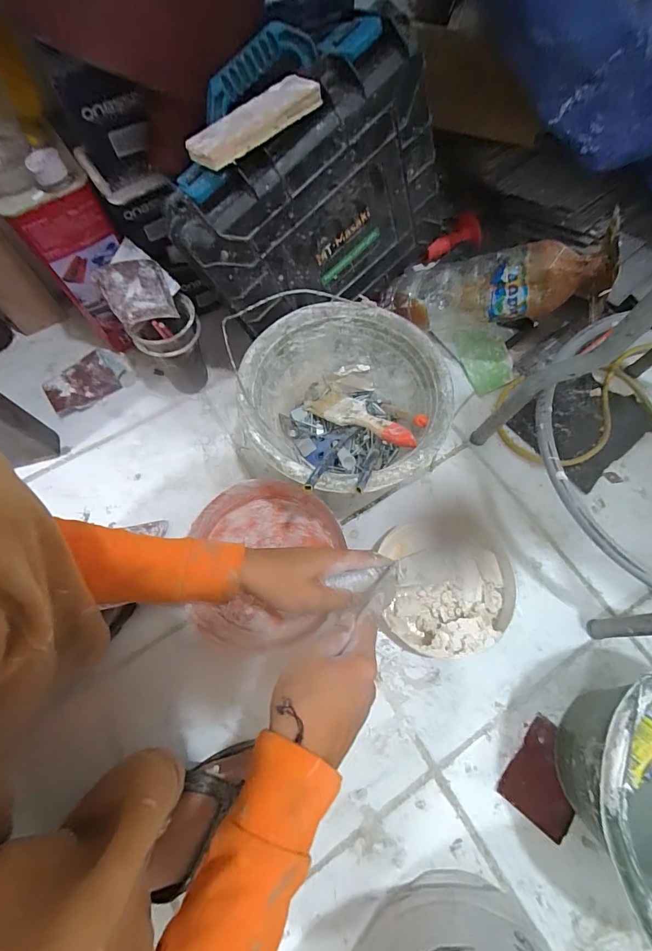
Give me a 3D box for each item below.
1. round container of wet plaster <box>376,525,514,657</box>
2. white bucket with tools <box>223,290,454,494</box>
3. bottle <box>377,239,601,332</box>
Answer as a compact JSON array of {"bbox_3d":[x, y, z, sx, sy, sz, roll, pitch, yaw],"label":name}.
[{"bbox_3d":[0.158,0.138,0.506,0.160,0.046,0.168,0,70,0],"label":"round container of wet plaster"},{"bbox_3d":[0.021,-0.077,0.520,0.241,0.168,0.238,0,70,0],"label":"white bucket with tools"},{"bbox_3d":[0.222,-0.262,0.551,0.279,0.080,0.088,7,67,32],"label":"bottle"}]

